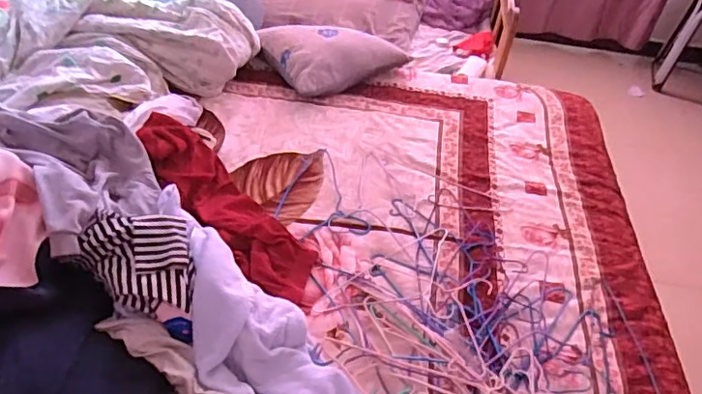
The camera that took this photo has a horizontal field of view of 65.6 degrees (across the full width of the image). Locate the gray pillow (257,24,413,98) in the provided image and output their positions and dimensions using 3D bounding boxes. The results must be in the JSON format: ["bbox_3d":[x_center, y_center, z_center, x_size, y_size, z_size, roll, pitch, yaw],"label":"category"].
[{"bbox_3d":[-0.066,-0.500,1.797,0.408,0.132,0.334,-23,52,-27],"label":"gray pillow"}]

